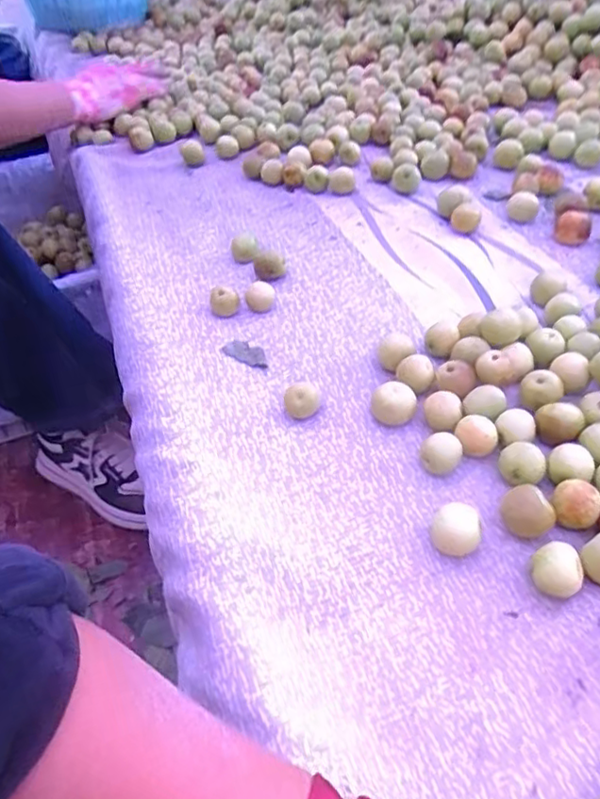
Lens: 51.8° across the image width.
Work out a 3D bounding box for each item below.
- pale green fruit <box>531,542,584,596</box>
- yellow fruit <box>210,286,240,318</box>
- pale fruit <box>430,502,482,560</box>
[{"bbox_3d":[0.149,0.099,0.357,0.027,0.023,0.025,-4,45,4],"label":"pale green fruit"},{"bbox_3d":[-0.070,-0.090,0.572,0.026,0.025,0.021,-13,45,-5],"label":"yellow fruit"},{"bbox_3d":[0.099,0.083,0.388,0.028,0.024,0.024,14,49,20],"label":"pale fruit"}]

